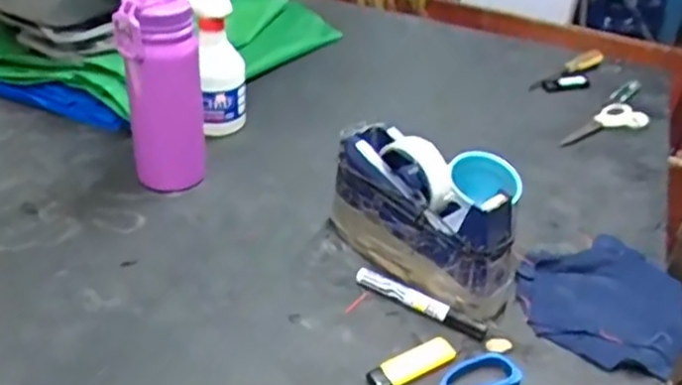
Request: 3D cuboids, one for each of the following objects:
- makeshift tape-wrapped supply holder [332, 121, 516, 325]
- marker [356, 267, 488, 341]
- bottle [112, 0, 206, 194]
[{"bbox_3d":[0.080,0.026,0.676,0.080,0.107,0.204,-22,43,-33],"label":"makeshift tape-wrapped supply holder"},{"bbox_3d":[0.074,0.102,0.646,0.129,0.017,0.018,23,39,25],"label":"marker"},{"bbox_3d":[-0.190,-0.109,0.737,0.071,0.227,0.063,19,37,20],"label":"bottle"}]

